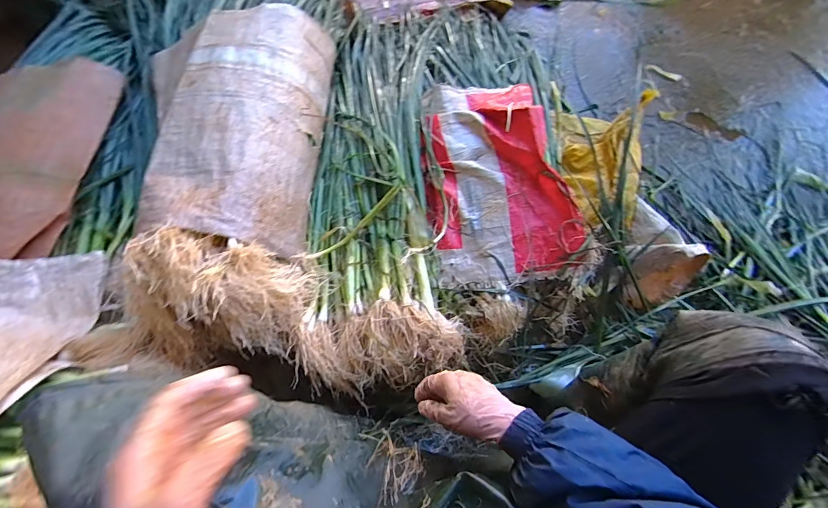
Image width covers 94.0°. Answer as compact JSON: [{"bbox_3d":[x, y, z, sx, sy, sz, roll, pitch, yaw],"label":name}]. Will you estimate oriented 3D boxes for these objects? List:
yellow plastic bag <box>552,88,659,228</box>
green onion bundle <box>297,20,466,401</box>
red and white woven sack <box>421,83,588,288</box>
[{"bbox_3d":[0.336,-0.168,0.672,0.167,0.097,0.275,3,67,2],"label":"yellow plastic bag"},{"bbox_3d":[-0.074,-0.198,0.755,0.238,0.121,0.864,-4,67,-1],"label":"green onion bundle"},{"bbox_3d":[0.128,-0.151,0.663,0.232,0.099,0.397,-11,67,-4],"label":"red and white woven sack"}]

